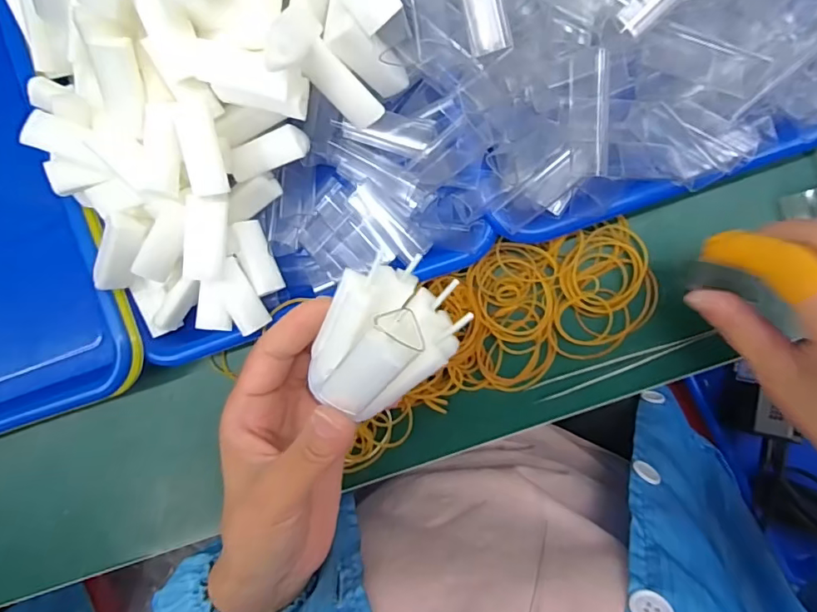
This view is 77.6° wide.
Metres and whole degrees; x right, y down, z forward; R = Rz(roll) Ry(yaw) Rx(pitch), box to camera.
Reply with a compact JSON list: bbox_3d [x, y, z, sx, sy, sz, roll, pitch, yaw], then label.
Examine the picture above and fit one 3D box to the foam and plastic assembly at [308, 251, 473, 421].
[{"bbox_3d":[-0.011,0.015,0.197,0.052,0.039,0.064,26,95,6],"label":"foam and plastic assembly"}]

